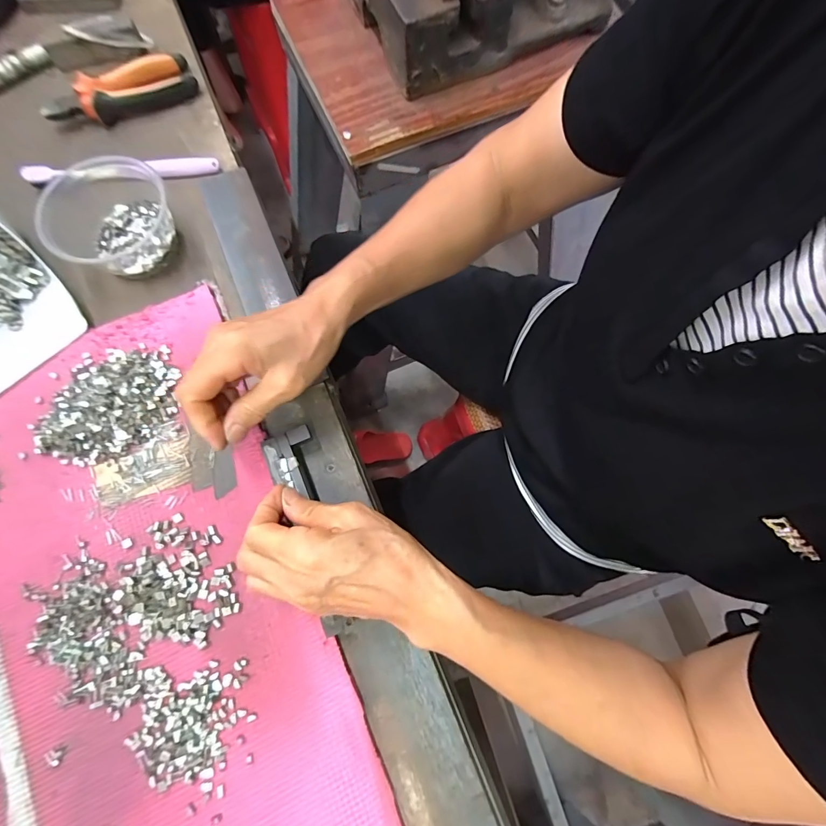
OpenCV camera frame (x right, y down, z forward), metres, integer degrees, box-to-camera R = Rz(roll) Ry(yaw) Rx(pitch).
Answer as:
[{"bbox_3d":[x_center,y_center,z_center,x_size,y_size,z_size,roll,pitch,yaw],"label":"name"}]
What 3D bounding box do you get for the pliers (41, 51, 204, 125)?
[{"bbox_3d":[-0.315,-0.349,0.422,0.150,0.024,0.059,-24,76,-5],"label":"pliers"}]

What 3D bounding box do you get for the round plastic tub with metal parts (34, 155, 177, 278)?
[{"bbox_3d":[-0.274,-0.178,0.361,0.103,0.053,0.095,0,75,-2],"label":"round plastic tub with metal parts"}]

